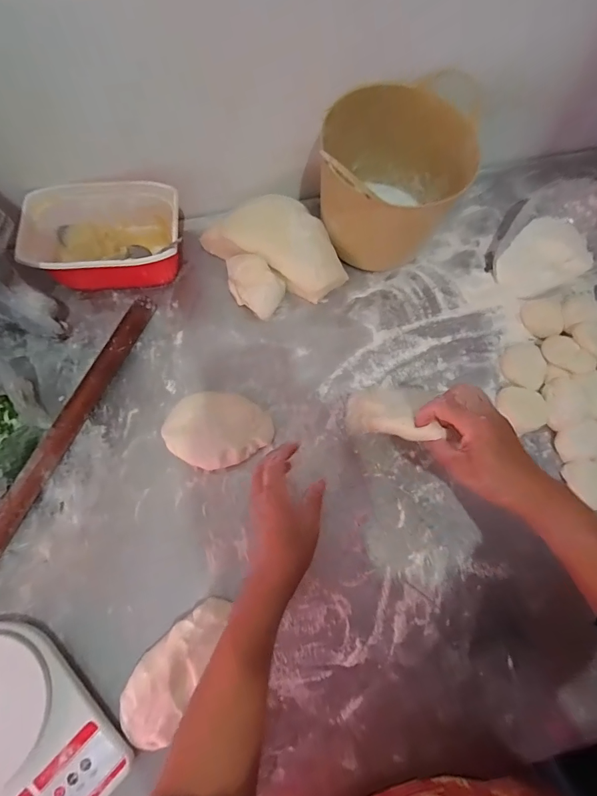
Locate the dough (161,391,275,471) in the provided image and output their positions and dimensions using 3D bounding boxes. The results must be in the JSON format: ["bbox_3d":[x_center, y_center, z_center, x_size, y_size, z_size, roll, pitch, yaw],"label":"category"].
[{"bbox_3d":[-0.103,0.043,0.516,0.134,0.028,0.094,6,71,0],"label":"dough"}]

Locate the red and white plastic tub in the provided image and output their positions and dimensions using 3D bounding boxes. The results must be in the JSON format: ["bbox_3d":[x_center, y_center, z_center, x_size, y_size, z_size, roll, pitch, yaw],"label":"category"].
[{"bbox_3d":[-0.267,-0.226,0.571,0.200,0.085,0.154,-7,71,-4],"label":"red and white plastic tub"}]

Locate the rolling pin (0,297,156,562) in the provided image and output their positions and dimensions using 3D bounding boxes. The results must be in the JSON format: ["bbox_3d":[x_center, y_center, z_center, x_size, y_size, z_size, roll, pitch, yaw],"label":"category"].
[{"bbox_3d":[-0.321,0.107,0.480,0.031,0.033,0.551,23,72,6],"label":"rolling pin"}]

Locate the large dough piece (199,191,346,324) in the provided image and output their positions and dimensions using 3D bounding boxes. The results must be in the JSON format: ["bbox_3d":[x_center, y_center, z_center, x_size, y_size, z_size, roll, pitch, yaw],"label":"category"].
[{"bbox_3d":[-0.031,-0.211,0.573,0.169,0.092,0.144,-20,73,-9],"label":"large dough piece"}]

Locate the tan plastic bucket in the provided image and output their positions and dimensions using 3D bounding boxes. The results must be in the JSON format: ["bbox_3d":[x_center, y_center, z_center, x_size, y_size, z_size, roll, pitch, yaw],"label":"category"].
[{"bbox_3d":[0.117,-0.289,0.563,0.176,0.173,0.189,1,71,-2],"label":"tan plastic bucket"}]

